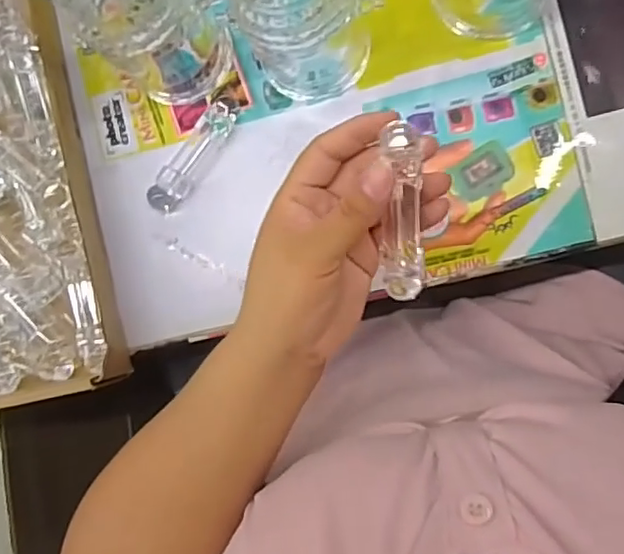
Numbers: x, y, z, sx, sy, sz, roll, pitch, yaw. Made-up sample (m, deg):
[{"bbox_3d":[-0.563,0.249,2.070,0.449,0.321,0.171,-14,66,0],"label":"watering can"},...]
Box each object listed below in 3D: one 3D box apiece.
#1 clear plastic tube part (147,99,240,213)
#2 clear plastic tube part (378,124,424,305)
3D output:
[{"bbox_3d":[-0.088,-0.090,0.439,0.021,0.017,0.093,37,95,6],"label":"clear plastic tube part"},{"bbox_3d":[0.046,-0.029,0.299,0.021,0.018,0.091,-1,123,8],"label":"clear plastic tube part"}]

